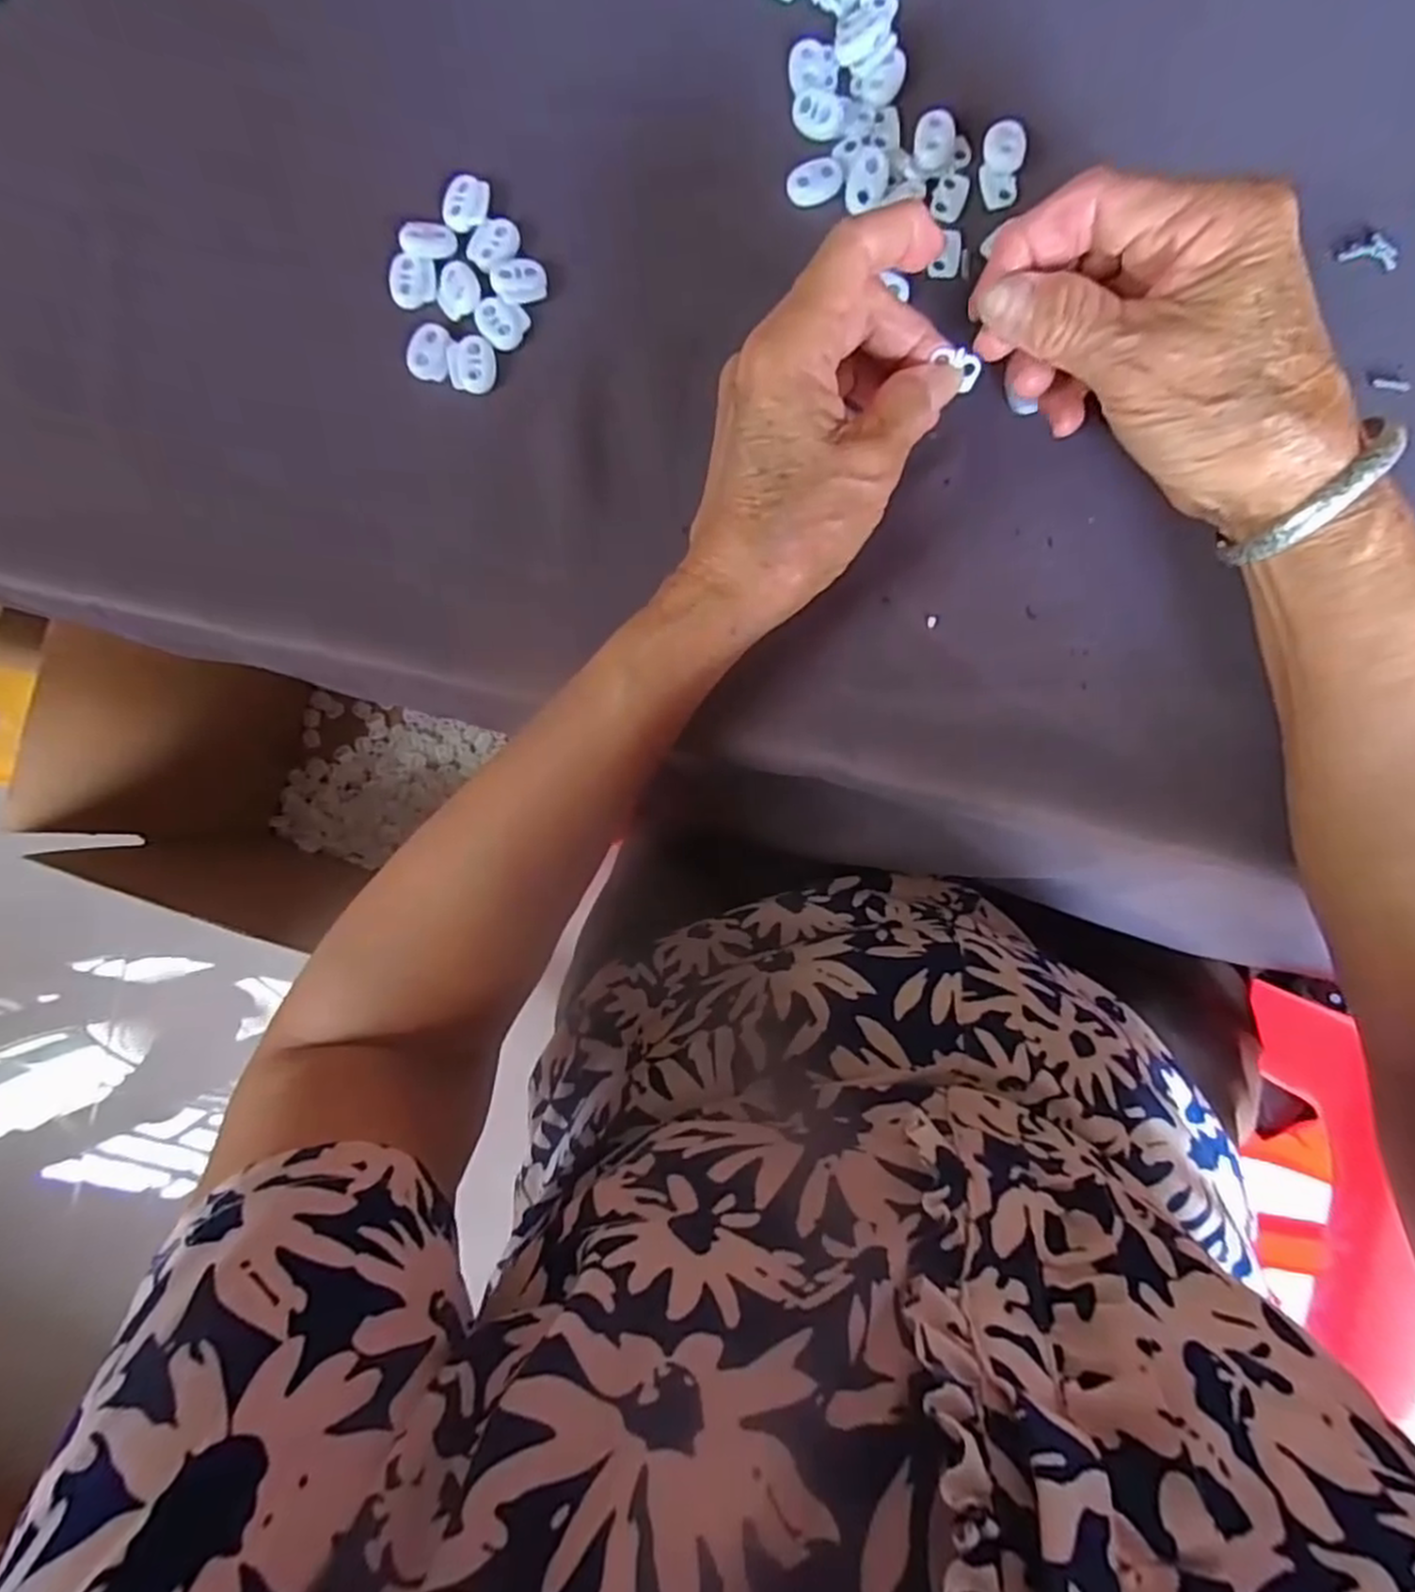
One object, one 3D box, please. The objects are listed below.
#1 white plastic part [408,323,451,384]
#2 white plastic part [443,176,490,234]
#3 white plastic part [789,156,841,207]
[{"bbox_3d":[-0.116,-0.186,0.310,0.017,0.004,0.023,6,88,4],"label":"white plastic part"},{"bbox_3d":[-0.101,-0.247,0.310,0.018,0.004,0.021,7,88,4],"label":"white plastic part"},{"bbox_3d":[0.044,-0.248,0.300,0.022,0.004,0.017,-21,87,3],"label":"white plastic part"}]

